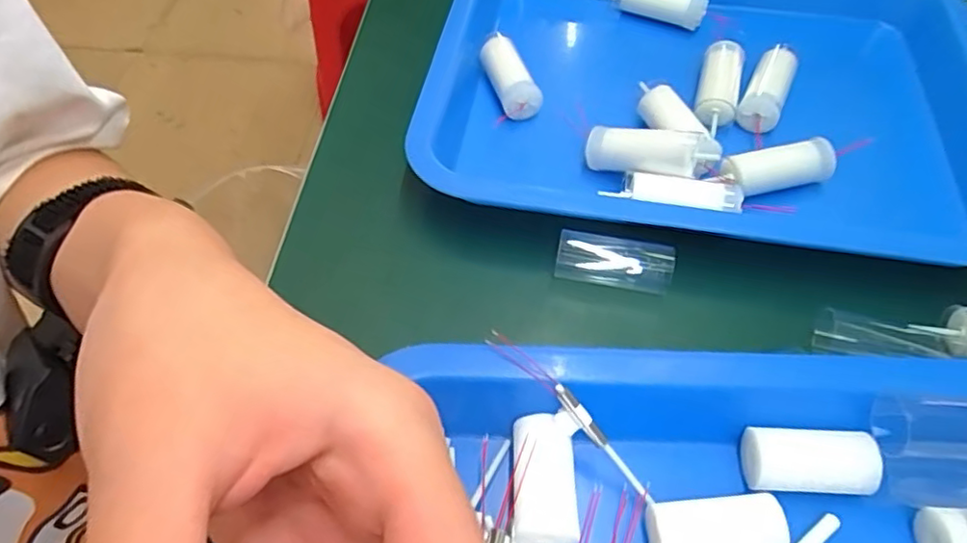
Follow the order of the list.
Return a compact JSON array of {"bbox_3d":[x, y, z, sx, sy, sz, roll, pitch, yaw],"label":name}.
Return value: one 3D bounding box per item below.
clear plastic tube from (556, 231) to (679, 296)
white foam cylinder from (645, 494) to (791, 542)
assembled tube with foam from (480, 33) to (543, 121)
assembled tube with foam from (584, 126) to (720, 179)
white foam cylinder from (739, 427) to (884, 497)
[{"bbox_3d":[0.057,-0.004,0.269,0.049,0.019,0.017,11,56,8],"label":"clear plastic tube"},{"bbox_3d":[0.075,0.085,0.201,0.043,0.014,0.019,-5,55,-3],"label":"white foam cylinder"},{"bbox_3d":[0.013,-0.104,0.334,0.019,0.019,0.055,-15,56,-9],"label":"assembled tube with foam"},{"bbox_3d":[0.076,-0.054,0.287,0.059,0.016,0.017,9,54,25],"label":"assembled tube with foam"},{"bbox_3d":[0.113,0.066,0.214,0.043,0.015,0.018,4,55,3],"label":"white foam cylinder"}]

